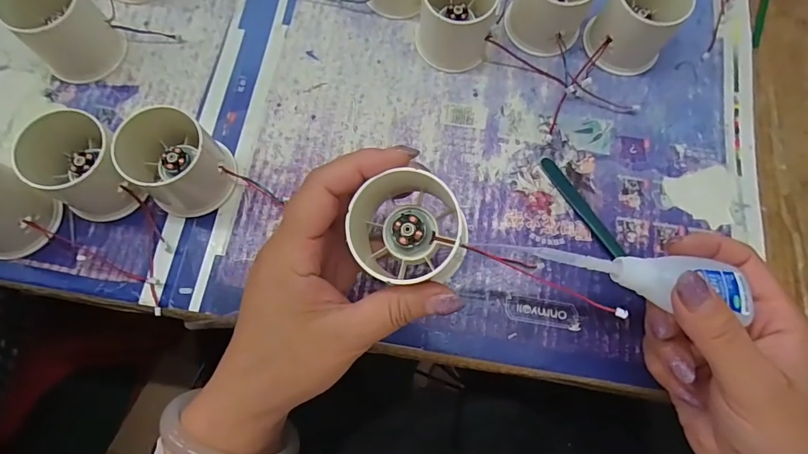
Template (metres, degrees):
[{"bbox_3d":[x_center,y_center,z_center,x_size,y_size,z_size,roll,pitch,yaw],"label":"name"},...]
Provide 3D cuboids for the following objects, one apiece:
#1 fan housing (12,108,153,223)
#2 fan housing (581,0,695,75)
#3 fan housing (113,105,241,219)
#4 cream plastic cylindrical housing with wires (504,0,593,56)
[{"bbox_3d":[-0.193,-0.034,0.269,0.050,0.054,0.052,0,75,-1],"label":"fan housing"},{"bbox_3d":[0.164,-0.145,0.309,0.054,0.049,0.058,0,75,-1],"label":"fan housing"},{"bbox_3d":[-0.143,-0.041,0.273,0.056,0.052,0.056,0,75,-1],"label":"fan housing"},{"bbox_3d":[0.108,-0.164,0.314,0.054,0.047,0.058,0,75,-1],"label":"cream plastic cylindrical housing with wires"}]

